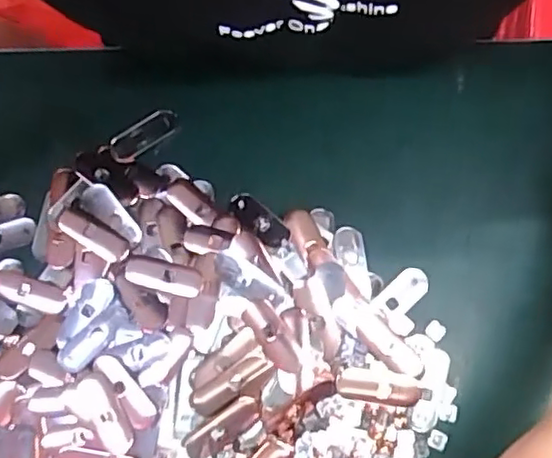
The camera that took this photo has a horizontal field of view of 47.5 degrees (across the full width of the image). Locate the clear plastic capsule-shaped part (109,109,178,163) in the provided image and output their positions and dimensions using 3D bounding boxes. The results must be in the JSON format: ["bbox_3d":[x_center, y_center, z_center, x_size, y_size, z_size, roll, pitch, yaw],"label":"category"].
[{"bbox_3d":[-0.091,-0.064,0.433,0.051,0.007,0.018,-33,78,-7],"label":"clear plastic capsule-shaped part"}]

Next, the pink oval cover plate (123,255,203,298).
[{"bbox_3d":[-0.071,0.030,0.397,0.049,0.008,0.018,14,77,5],"label":"pink oval cover plate"}]

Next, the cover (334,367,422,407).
[{"bbox_3d":[0.062,0.096,0.379,0.051,0.004,0.019,10,76,4],"label":"cover"}]

